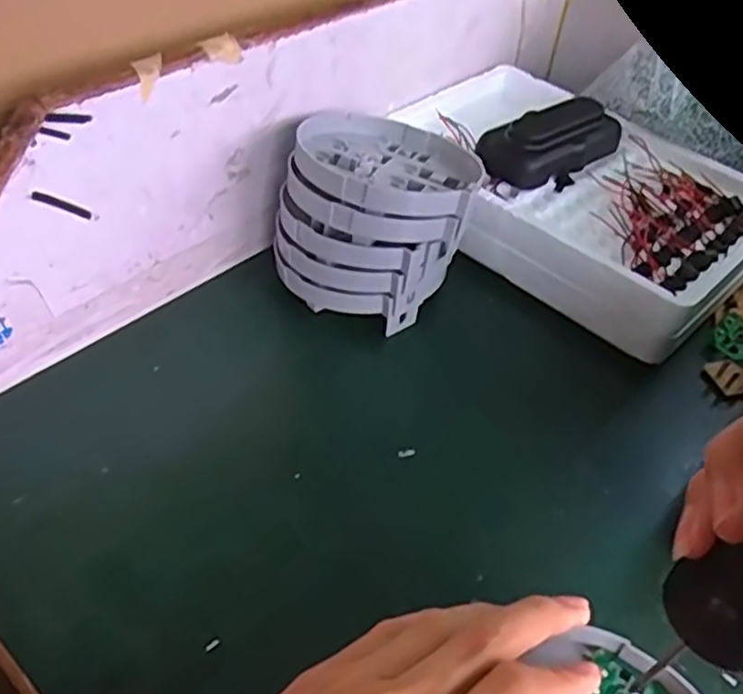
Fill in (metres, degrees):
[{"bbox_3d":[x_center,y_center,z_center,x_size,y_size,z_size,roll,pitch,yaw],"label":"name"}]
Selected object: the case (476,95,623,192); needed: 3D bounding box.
[{"bbox_3d":[0.121,-0.136,0.469,0.105,0.032,0.041,-25,53,-28],"label":"case"}]

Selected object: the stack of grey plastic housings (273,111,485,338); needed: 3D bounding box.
[{"bbox_3d":[0.008,-0.084,0.421,0.104,0.082,0.111,18,45,11],"label":"stack of grey plastic housings"}]

